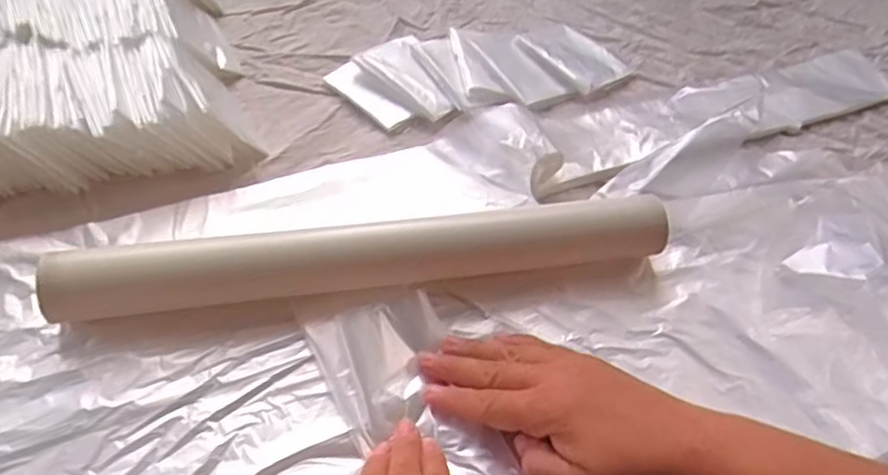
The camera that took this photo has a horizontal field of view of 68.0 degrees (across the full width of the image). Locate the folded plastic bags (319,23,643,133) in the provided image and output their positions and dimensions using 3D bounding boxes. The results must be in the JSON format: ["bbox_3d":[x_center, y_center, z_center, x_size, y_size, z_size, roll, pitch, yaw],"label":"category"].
[{"bbox_3d":[0.034,-0.140,0.544,0.237,0.020,0.095,-12,54,-15],"label":"folded plastic bags"}]

